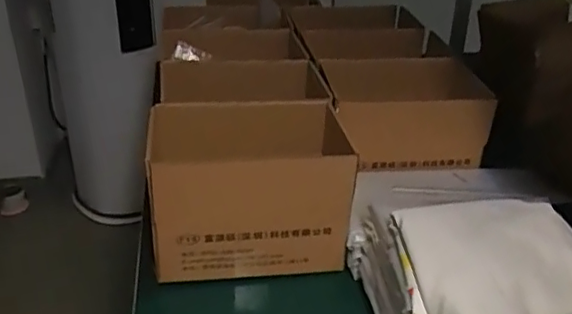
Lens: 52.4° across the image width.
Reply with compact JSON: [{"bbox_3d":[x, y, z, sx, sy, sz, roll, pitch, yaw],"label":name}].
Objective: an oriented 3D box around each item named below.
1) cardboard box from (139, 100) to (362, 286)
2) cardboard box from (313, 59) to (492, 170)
[{"bbox_3d":[-0.056,0.043,0.836,0.261,0.179,0.191,-4,29,-8],"label":"cardboard box"},{"bbox_3d":[0.201,-0.079,1.014,0.254,0.122,0.197,-1,29,-3],"label":"cardboard box"}]

